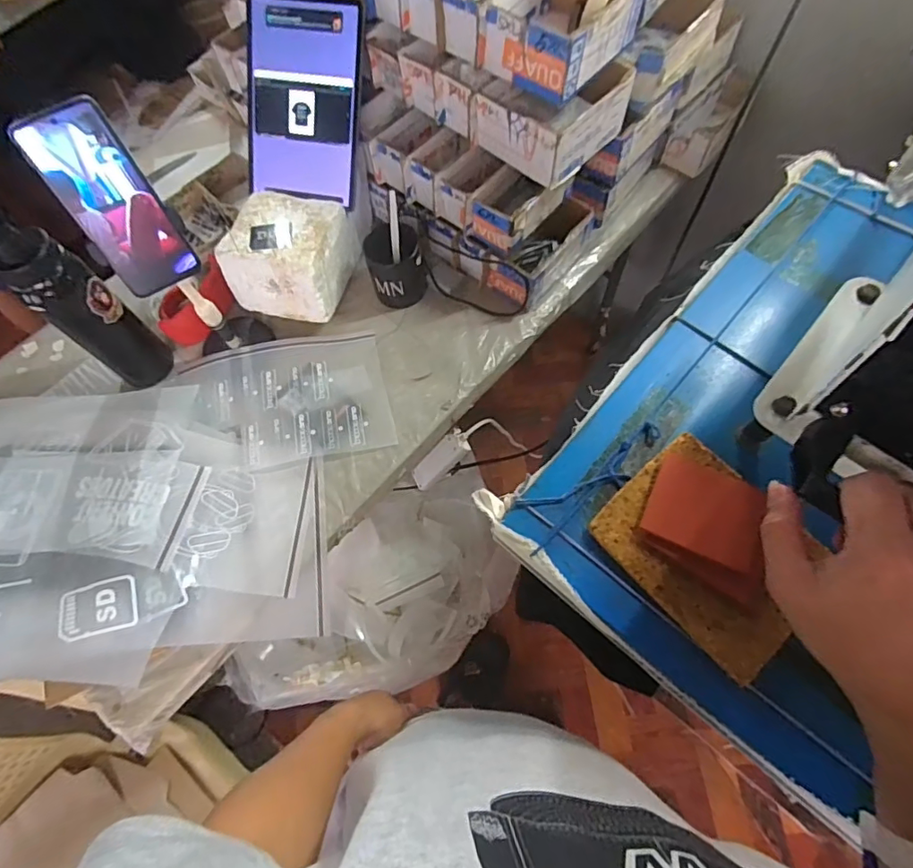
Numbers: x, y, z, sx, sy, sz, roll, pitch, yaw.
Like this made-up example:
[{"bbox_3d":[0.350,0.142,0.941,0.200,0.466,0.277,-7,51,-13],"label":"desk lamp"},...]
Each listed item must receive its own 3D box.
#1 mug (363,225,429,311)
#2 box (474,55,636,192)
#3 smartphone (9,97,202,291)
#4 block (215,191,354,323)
[{"bbox_3d":[-0.088,-0.245,0.797,0.083,0.101,0.078,-18,66,-5],"label":"mug"},{"bbox_3d":[0.121,-0.412,0.680,0.129,0.079,0.156,40,73,18],"label":"box"},{"bbox_3d":[-0.325,-0.219,0.509,0.074,0.167,0.008,-32,41,-11],"label":"smartphone"},{"bbox_3d":[-0.237,-0.254,0.771,0.137,0.130,0.144,14,67,9],"label":"block"}]

